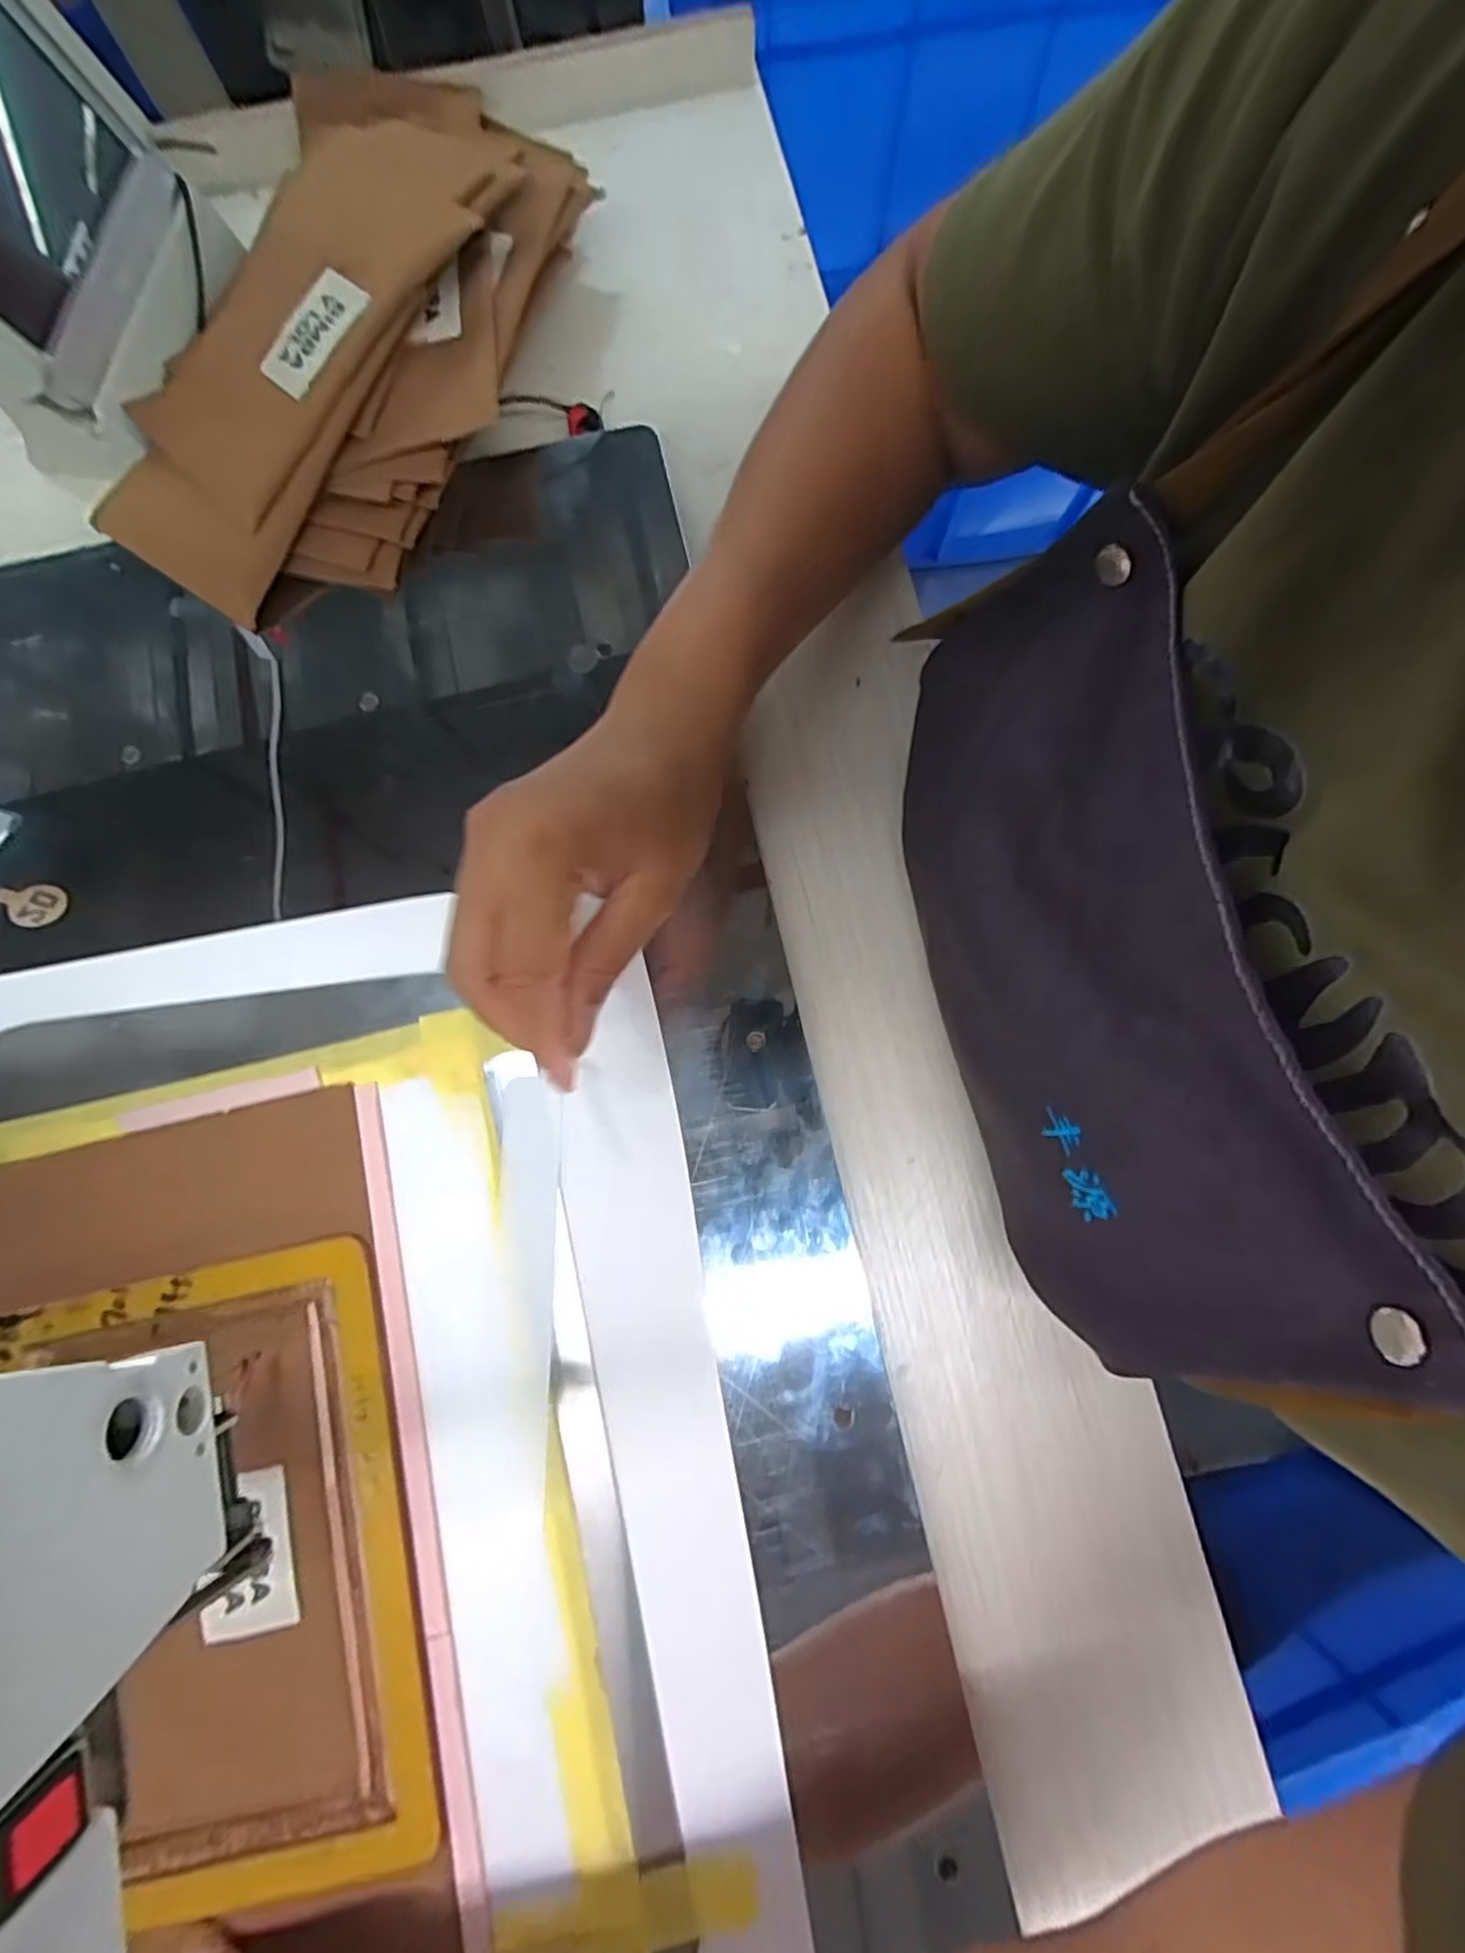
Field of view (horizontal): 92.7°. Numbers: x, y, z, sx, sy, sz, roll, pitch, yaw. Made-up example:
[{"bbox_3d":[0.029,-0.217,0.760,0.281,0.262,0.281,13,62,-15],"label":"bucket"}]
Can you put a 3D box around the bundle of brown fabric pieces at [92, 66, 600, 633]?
[{"bbox_3d":[-0.204,-0.323,0.357,0.197,0.060,0.287,16,80,3],"label":"bundle of brown fabric pieces"}]

